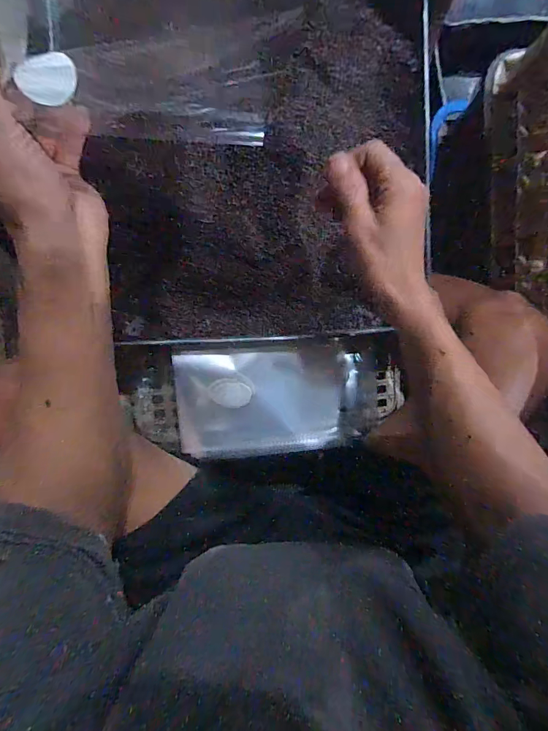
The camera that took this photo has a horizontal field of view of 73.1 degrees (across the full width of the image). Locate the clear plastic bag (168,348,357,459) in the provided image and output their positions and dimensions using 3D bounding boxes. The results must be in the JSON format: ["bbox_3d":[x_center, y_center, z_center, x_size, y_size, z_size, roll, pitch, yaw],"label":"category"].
[{"bbox_3d":[-0.002,0.045,0.479,0.235,0.032,0.125,-4,96,-5],"label":"clear plastic bag"}]

